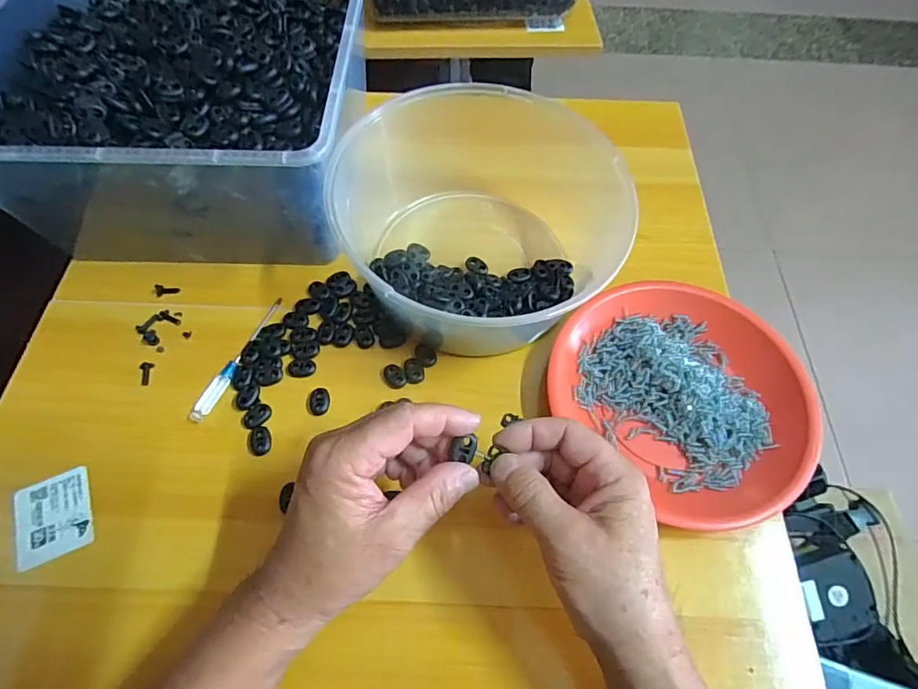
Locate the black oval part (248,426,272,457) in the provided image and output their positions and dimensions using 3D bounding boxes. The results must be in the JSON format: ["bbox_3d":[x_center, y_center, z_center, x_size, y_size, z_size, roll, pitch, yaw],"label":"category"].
[{"bbox_3d":[-0.149,0.072,0.377,0.017,0.004,0.021,-7,62,-5],"label":"black oval part"}]

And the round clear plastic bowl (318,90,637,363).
[{"bbox_3d":[0.023,-0.101,0.418,0.232,0.098,0.190,-21,64,-12],"label":"round clear plastic bowl"}]

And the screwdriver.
[{"bbox_3d":[-0.178,0.008,0.410,0.011,0.012,0.121,19,63,10],"label":"screwdriver"}]

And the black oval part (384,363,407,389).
[{"bbox_3d":[-0.051,0.026,0.404,0.016,0.005,0.020,-22,64,-12],"label":"black oval part"}]

